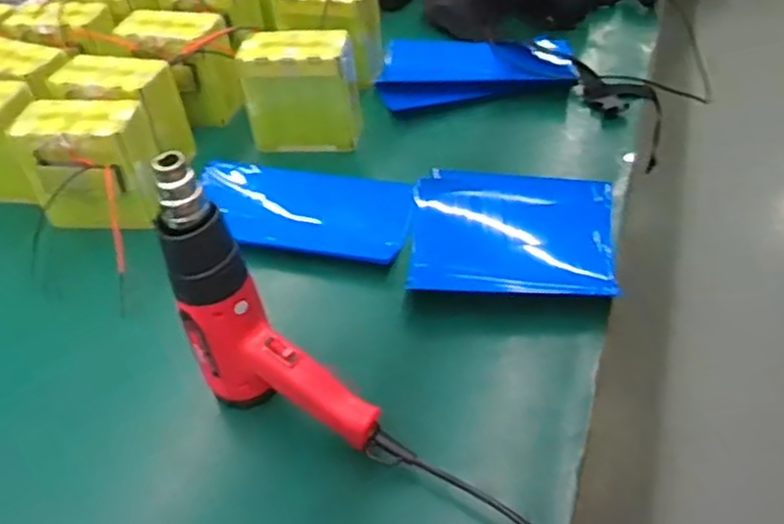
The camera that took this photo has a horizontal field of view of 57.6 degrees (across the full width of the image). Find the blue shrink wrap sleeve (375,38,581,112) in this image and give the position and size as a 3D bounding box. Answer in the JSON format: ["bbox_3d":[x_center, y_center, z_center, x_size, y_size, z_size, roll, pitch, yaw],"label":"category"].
[{"bbox_3d":[0.130,-0.314,1.134,0.298,0.023,0.194,-5,43,0],"label":"blue shrink wrap sleeve"}]

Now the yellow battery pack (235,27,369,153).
[{"bbox_3d":[-0.122,-0.232,0.963,0.146,0.139,0.071,-1,43,4],"label":"yellow battery pack"}]

